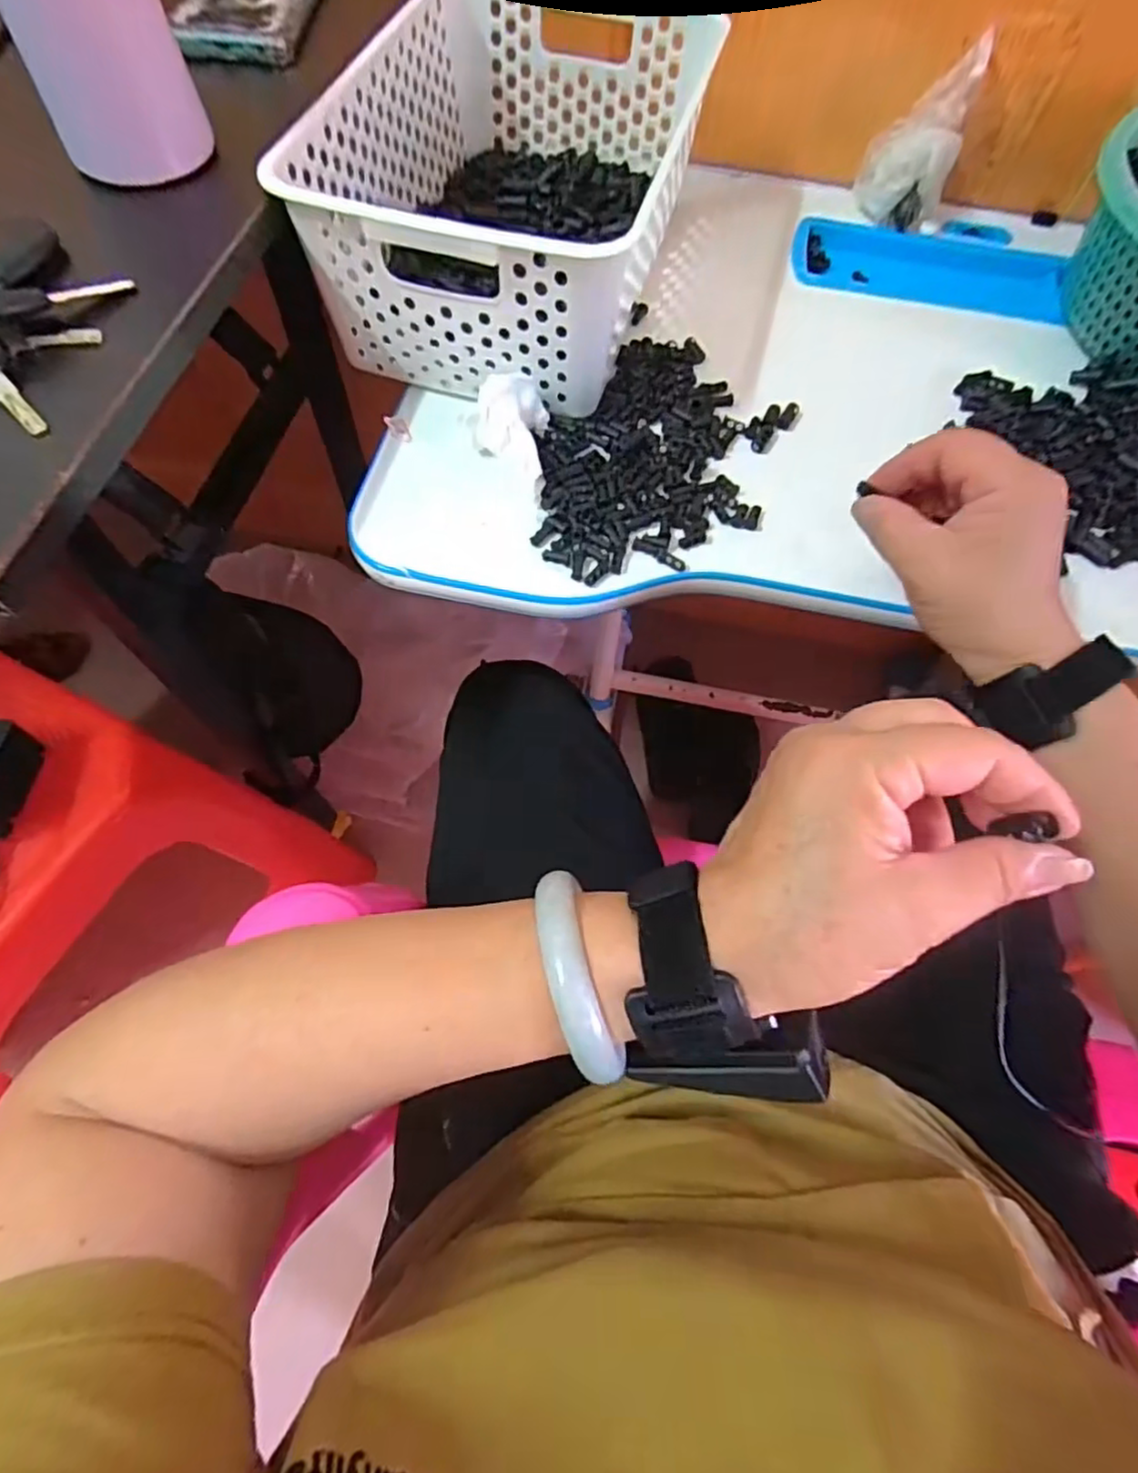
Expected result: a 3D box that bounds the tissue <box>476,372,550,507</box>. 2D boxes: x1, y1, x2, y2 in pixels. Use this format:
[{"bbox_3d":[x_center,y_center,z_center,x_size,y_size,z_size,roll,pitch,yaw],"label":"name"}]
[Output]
[{"bbox_3d":[-0.037,-0.182,0.403,0.047,0.039,0.071,4,65,-1],"label":"tissue"}]

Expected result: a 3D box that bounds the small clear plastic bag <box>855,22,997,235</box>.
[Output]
[{"bbox_3d":[0.272,-0.463,0.512,0.068,0.098,0.058,20,66,6],"label":"small clear plastic bag"}]

